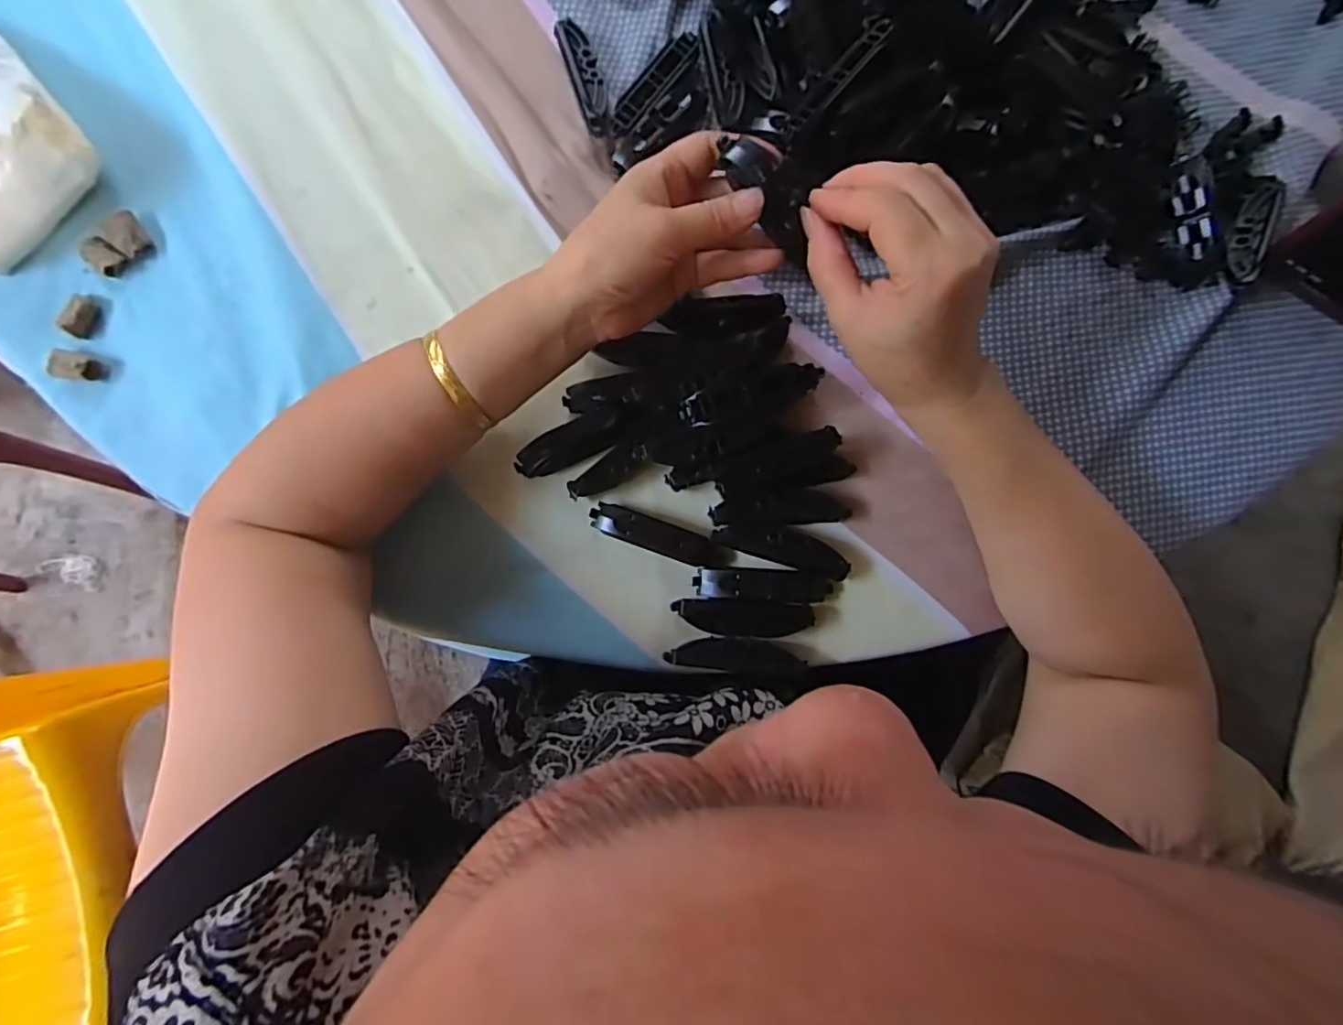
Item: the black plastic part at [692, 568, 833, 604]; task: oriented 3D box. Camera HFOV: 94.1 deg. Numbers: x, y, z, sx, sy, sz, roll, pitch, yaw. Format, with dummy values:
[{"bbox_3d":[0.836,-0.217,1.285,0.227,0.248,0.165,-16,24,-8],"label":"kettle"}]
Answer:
[{"bbox_3d":[0.054,0.043,0.365,0.080,0.010,0.018,4,84,-1],"label":"black plastic part"}]

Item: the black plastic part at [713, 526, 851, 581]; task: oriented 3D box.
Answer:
[{"bbox_3d":[0.066,0.020,0.370,0.079,0.015,0.020,17,84,1],"label":"black plastic part"}]

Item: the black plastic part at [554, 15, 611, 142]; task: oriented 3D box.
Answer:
[{"bbox_3d":[-0.051,-0.267,0.385,0.022,0.015,0.076,-17,85,-3],"label":"black plastic part"}]

